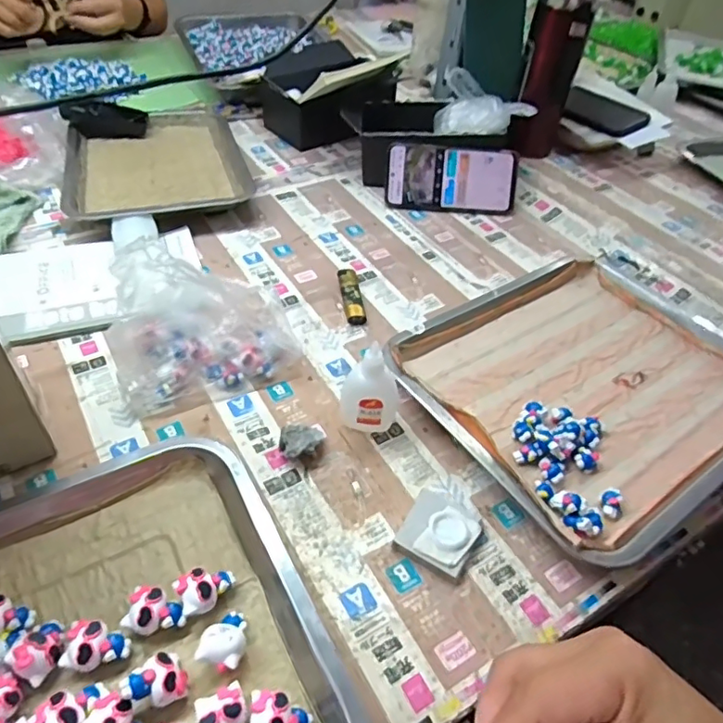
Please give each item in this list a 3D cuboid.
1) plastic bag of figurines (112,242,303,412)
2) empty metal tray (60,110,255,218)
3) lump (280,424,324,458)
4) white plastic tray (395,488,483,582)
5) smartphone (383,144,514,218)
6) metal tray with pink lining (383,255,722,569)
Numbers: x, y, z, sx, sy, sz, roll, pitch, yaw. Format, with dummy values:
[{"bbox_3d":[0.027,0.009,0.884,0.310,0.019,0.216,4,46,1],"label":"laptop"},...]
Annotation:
[{"bbox_3d":[-0.139,-0.042,0.481,0.149,0.094,0.094,-16,50,-20],"label":"plastic bag of figurines"},{"bbox_3d":[-0.275,-0.268,0.751,0.220,0.034,0.303,-12,49,-17],"label":"empty metal tray"},{"bbox_3d":[-0.047,0.062,0.443,0.028,0.017,0.039,37,53,27],"label":"lump"},{"bbox_3d":[0.058,0.122,0.403,0.050,0.016,0.055,26,49,18],"label":"white plastic tray"},{"bbox_3d":[0.115,-0.236,0.720,0.164,0.080,0.009,4,12,2],"label":"smartphone"},{"bbox_3d":[0.213,0.010,0.518,0.323,0.024,0.267,-25,53,-27],"label":"metal tray with pink lining"}]

